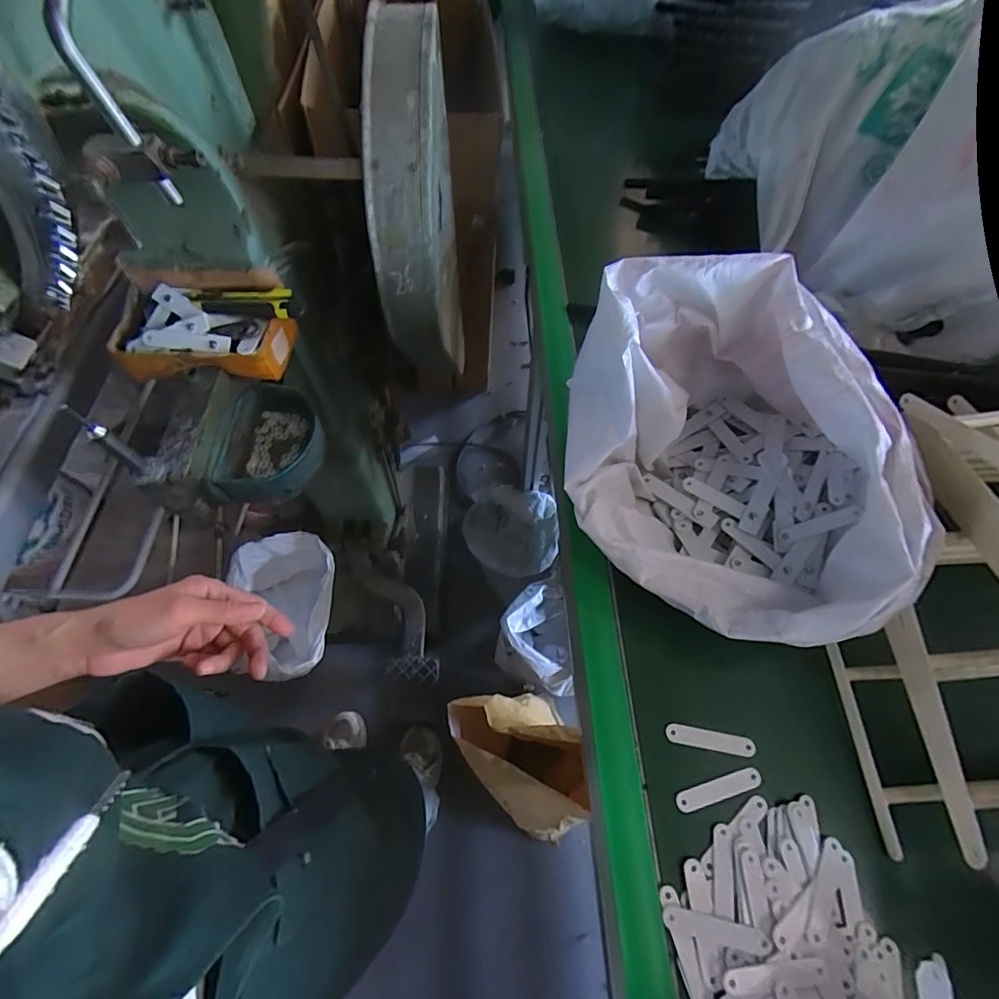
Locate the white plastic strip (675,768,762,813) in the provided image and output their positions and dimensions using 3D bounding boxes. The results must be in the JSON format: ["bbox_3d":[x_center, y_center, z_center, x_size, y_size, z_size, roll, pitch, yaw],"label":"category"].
[{"bbox_3d":[0.215,0.285,0.464,0.087,0.004,0.018,-15,64,-7],"label":"white plastic strip"}]

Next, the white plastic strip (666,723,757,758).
[{"bbox_3d":[0.216,0.247,0.483,0.087,0.004,0.017,10,64,5],"label":"white plastic strip"}]

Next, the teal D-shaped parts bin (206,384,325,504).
[{"bbox_3d":[-0.289,-0.078,0.617,0.113,0.073,0.160,-5,63,-2],"label":"teal D-shaped parts bin"}]

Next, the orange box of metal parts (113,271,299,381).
[{"bbox_3d":[-0.352,-0.205,0.571,0.214,0.076,0.108,-1,63,0],"label":"orange box of metal parts"}]

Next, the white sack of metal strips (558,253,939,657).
[{"bbox_3d":[0.238,-0.044,0.490,0.323,0.179,0.351,-1,63,0],"label":"white sack of metal strips"}]

